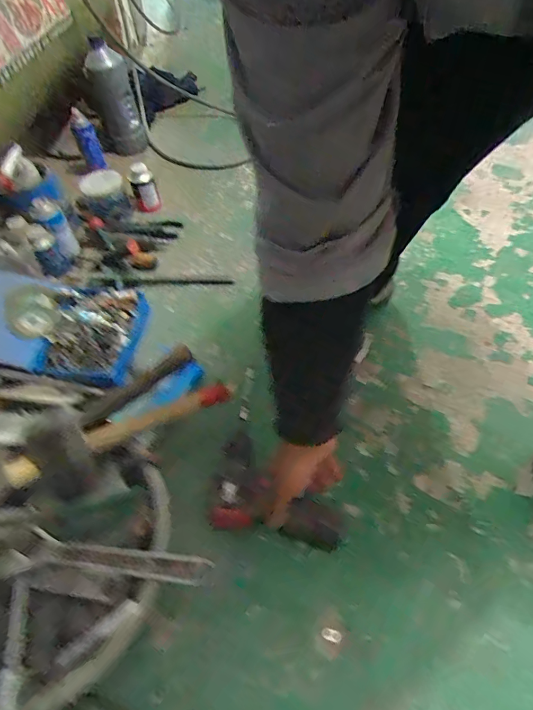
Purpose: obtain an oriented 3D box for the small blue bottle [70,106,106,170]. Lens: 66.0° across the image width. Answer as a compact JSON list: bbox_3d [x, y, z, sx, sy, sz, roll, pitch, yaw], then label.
[{"bbox_3d":[-0.485,-0.586,1.122,0.051,0.154,0.055,-23,14,-13],"label":"small blue bottle"}]

